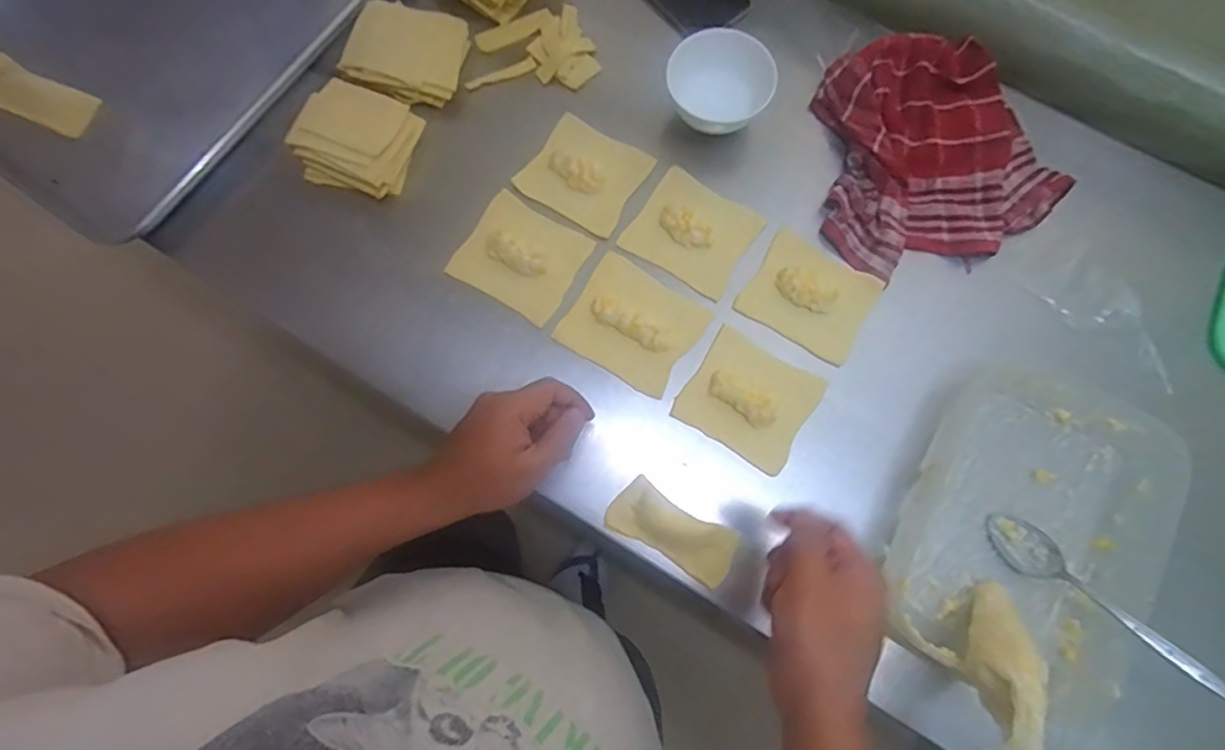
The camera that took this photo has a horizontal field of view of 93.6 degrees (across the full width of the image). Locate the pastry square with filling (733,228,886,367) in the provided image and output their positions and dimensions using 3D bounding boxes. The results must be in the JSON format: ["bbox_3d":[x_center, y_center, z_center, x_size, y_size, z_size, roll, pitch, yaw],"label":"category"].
[{"bbox_3d":[0.184,-0.073,0.533,0.109,0.013,0.090,31,80,5],"label":"pastry square with filling"}]

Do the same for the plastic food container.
[{"bbox_3d":[0.353,0.124,0.474,0.192,0.047,0.268,26,80,4],"label":"plastic food container"}]

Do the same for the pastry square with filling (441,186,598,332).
[{"bbox_3d":[-0.086,-0.111,0.539,0.105,0.009,0.094,31,80,5],"label":"pastry square with filling"}]

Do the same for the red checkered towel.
[{"bbox_3d":[0.296,-0.219,0.553,0.208,0.032,0.221,-17,80,-4],"label":"red checkered towel"}]

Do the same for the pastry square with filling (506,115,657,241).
[{"bbox_3d":[-0.027,-0.197,0.560,0.102,0.009,0.097,31,80,5],"label":"pastry square with filling"}]

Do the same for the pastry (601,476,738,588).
[{"bbox_3d":[0.051,0.132,0.488,0.108,0.017,0.049,29,80,5],"label":"pastry"}]

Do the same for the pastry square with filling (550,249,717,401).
[{"bbox_3d":[0.019,-0.047,0.524,0.113,0.013,0.099,33,80,6],"label":"pastry square with filling"}]

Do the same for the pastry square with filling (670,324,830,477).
[{"bbox_3d":[0.122,0.021,0.510,0.107,0.015,0.094,31,80,5],"label":"pastry square with filling"}]

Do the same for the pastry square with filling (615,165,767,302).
[{"bbox_3d":[0.077,-0.137,0.547,0.106,0.014,0.094,32,80,5],"label":"pastry square with filling"}]

